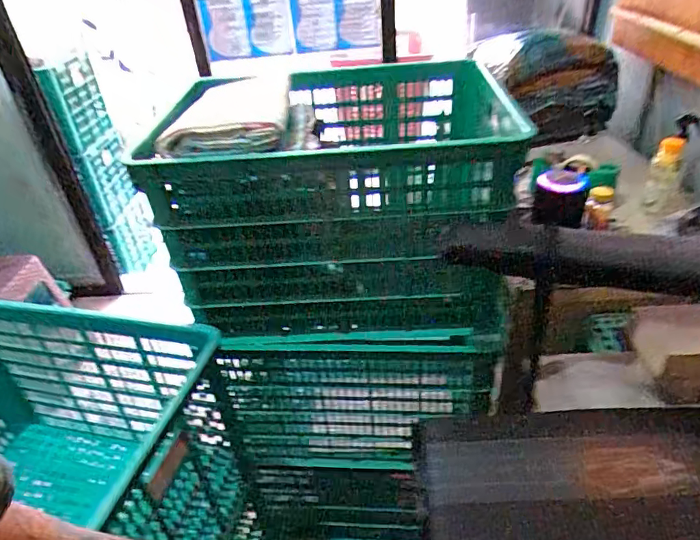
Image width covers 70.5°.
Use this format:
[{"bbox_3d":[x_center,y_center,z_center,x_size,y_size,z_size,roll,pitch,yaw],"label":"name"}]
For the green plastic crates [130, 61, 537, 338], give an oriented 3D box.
[{"bbox_3d":[-0.007,-0.159,0.988,0.591,0.418,0.435,-3,35,4],"label":"green plastic crates"}]

